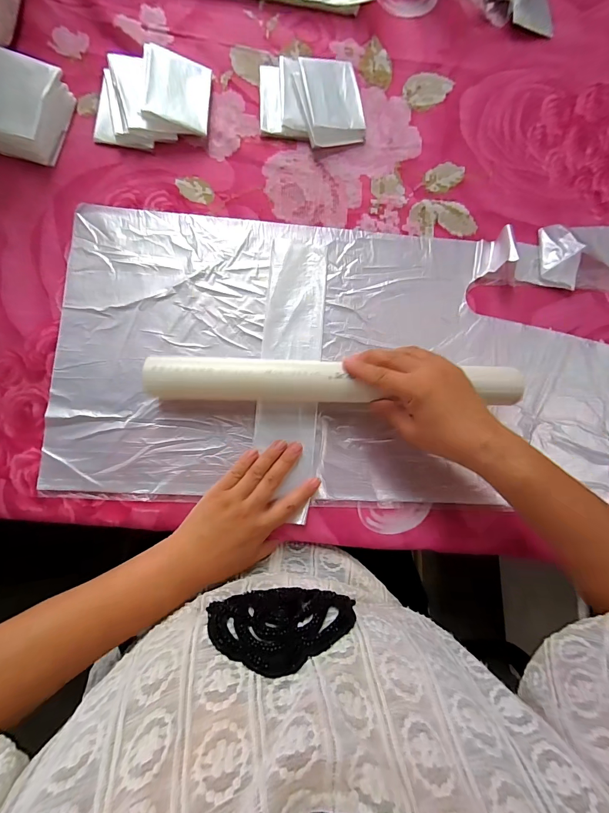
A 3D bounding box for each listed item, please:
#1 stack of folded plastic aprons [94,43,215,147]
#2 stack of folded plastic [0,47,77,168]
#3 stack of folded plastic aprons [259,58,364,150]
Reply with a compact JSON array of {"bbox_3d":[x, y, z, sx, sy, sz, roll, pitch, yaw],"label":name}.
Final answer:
[{"bbox_3d":[-0.160,-0.326,0.362,0.113,0.029,0.093,4,84,-4],"label":"stack of folded plastic aprons"},{"bbox_3d":[-0.286,-0.306,0.347,0.068,0.032,0.094,12,84,-3],"label":"stack of folded plastic"},{"bbox_3d":[0.008,-0.338,0.377,0.113,0.023,0.092,-2,85,-4],"label":"stack of folded plastic aprons"}]

